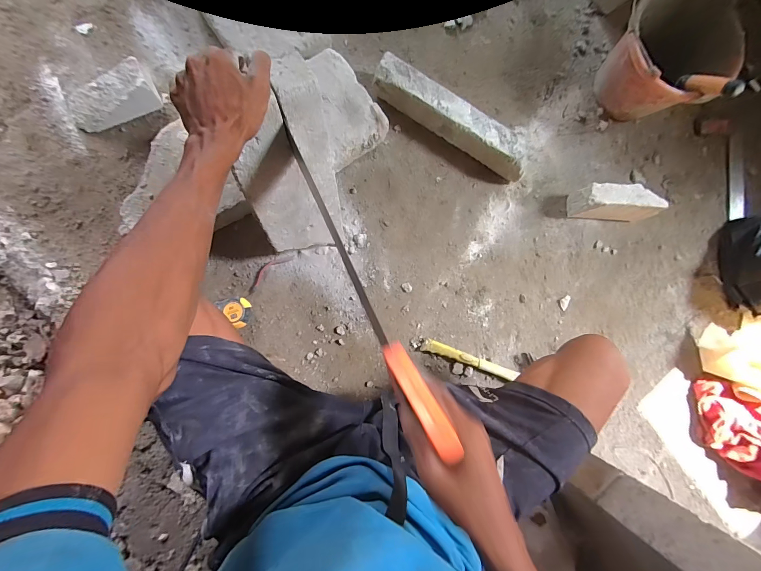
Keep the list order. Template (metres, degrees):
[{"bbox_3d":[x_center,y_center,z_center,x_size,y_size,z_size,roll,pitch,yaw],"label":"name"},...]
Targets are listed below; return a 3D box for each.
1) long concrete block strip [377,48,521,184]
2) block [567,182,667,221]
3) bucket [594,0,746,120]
[{"bbox_3d":[0.158,-0.362,0.720,0.380,0.083,0.064,33,83,-2],"label":"long concrete block strip"},{"bbox_3d":[0.533,-0.189,0.745,0.186,0.082,0.075,1,85,-6],"label":"block"},{"bbox_3d":[0.599,-0.484,0.717,0.227,0.173,0.214,0,85,-6],"label":"bucket"}]

